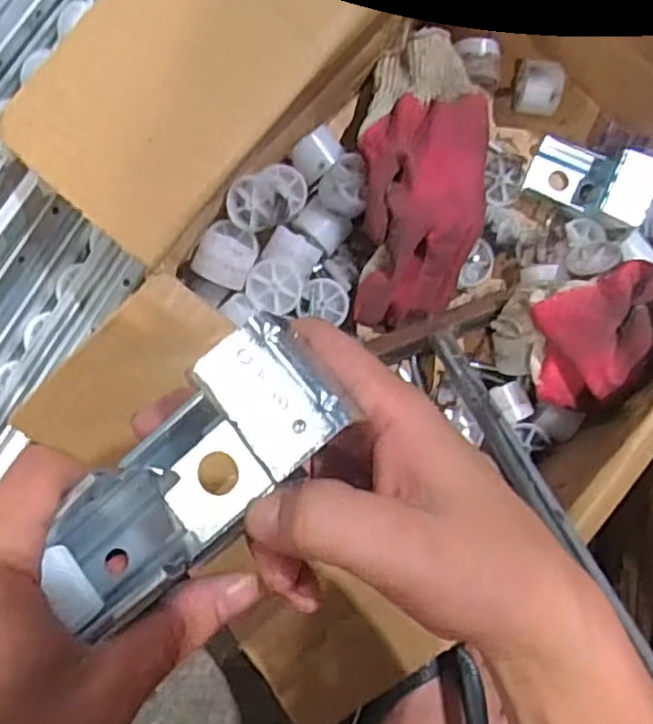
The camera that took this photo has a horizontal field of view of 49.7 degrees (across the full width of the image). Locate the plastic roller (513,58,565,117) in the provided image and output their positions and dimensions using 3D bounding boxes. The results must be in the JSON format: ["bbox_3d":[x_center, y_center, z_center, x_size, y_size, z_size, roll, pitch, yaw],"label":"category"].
[{"bbox_3d":[0.147,-0.191,0.496,0.028,0.034,0.035,9,87,-7],"label":"plastic roller"}]

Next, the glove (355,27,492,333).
[{"bbox_3d":[0.061,-0.124,0.467,0.085,0.069,0.205,5,87,-7],"label":"glove"}]

